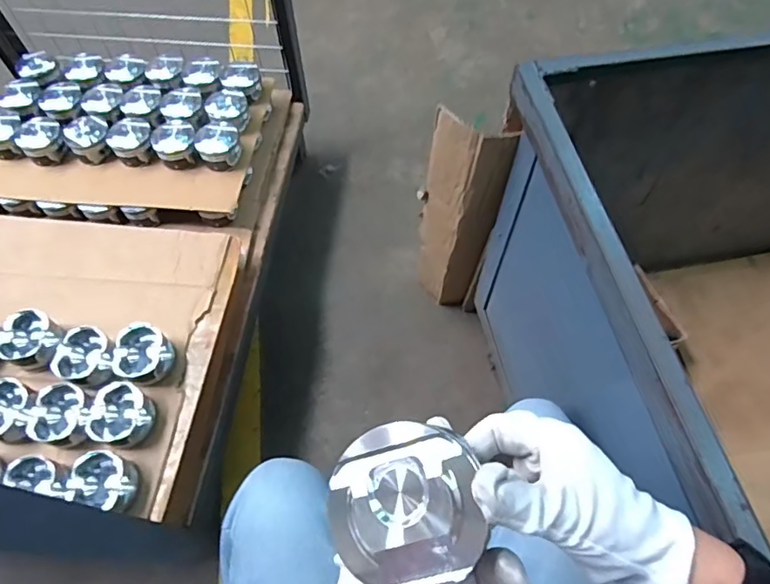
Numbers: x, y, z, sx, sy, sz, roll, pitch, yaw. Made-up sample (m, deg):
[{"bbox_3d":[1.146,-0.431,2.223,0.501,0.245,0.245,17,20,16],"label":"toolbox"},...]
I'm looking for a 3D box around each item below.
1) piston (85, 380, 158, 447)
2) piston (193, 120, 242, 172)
[{"bbox_3d":[-0.394,0.185,0.797,0.082,0.049,0.087,0,61,1],"label":"piston"},{"bbox_3d":[-0.328,-0.287,1.053,0.084,0.064,0.080,0,61,1],"label":"piston"}]

